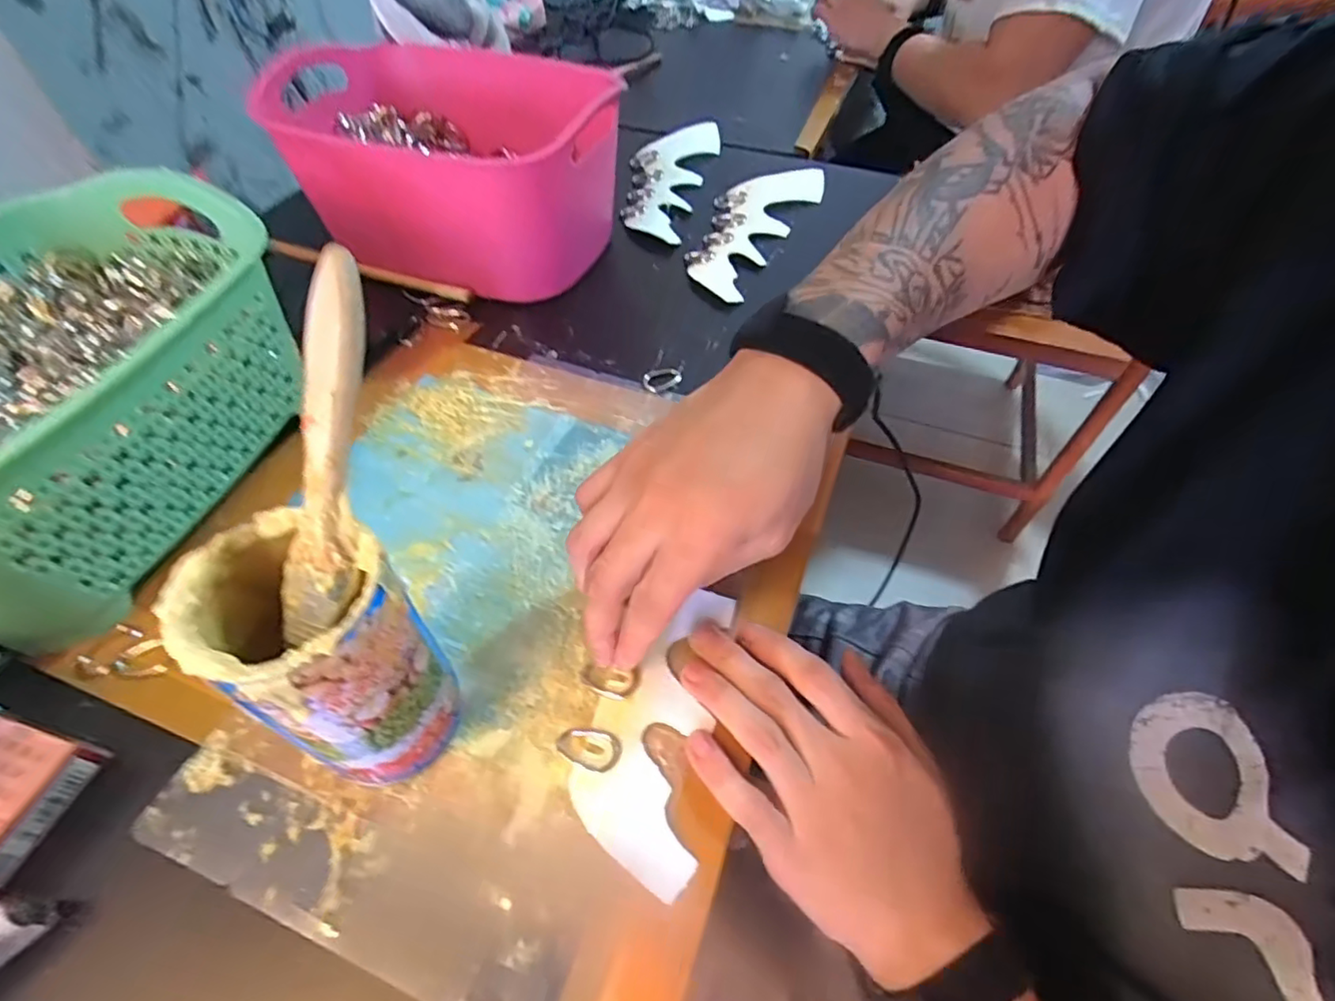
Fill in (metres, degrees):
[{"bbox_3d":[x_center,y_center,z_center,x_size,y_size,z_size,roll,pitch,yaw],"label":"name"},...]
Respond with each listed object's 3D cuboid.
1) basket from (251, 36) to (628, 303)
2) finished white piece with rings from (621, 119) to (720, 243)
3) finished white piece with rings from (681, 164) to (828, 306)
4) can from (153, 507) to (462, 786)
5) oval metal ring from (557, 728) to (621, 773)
[{"bbox_3d":[-0.185,-0.290,0.523,0.273,0.119,0.200,17,54,12],"label":"basket"},{"bbox_3d":[-0.002,-0.344,0.639,0.085,0.016,0.237,9,52,6],"label":"finished white piece with rings"},{"bbox_3d":[0.075,-0.264,0.580,0.085,0.022,0.229,21,55,15],"label":"finished white piece with rings"},{"bbox_3d":[-0.132,0.066,0.250,0.074,0.122,0.064,22,55,15],"label":"can"},{"bbox_3d":[-0.037,0.116,0.286,0.030,0.004,0.018,15,53,10],"label":"oval metal ring"}]

